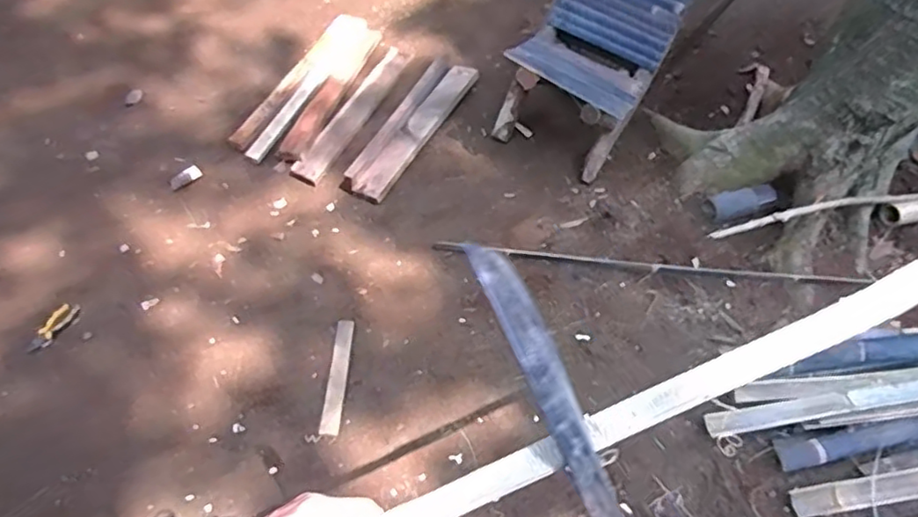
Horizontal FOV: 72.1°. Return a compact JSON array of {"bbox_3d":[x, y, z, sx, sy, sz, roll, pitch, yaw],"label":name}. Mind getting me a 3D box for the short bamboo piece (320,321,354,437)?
[{"bbox_3d":[-0.321,0.309,1.675,0.046,0.023,0.329,4,59,-2],"label":"short bamboo piece"}]

